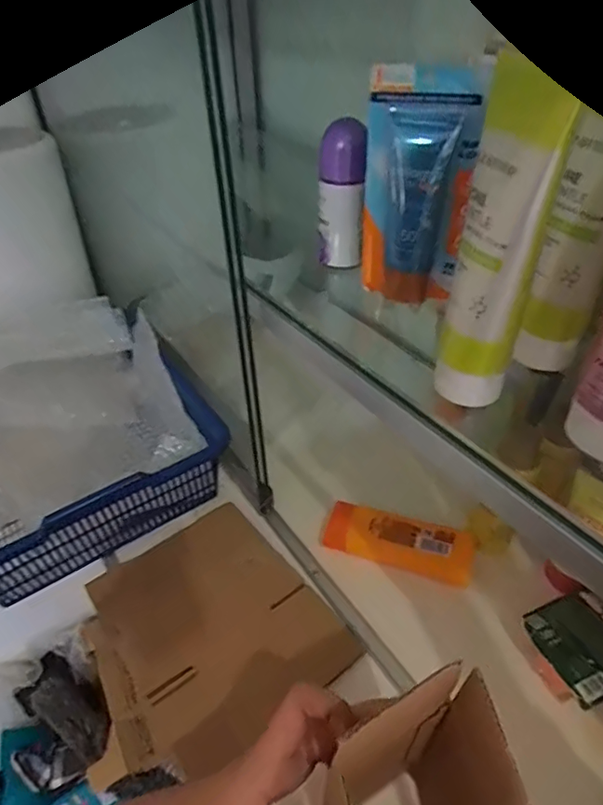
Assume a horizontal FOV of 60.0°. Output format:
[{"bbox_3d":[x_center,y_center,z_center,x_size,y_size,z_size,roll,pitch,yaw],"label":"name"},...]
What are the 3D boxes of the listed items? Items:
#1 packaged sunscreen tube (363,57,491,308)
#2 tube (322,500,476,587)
[{"bbox_3d":[0.075,-0.136,0.343,0.067,0.140,0.027,5,41,10],"label":"packaged sunscreen tube"},{"bbox_3d":[0.092,0.133,0.499,0.138,0.024,0.055,9,42,15],"label":"tube"}]

